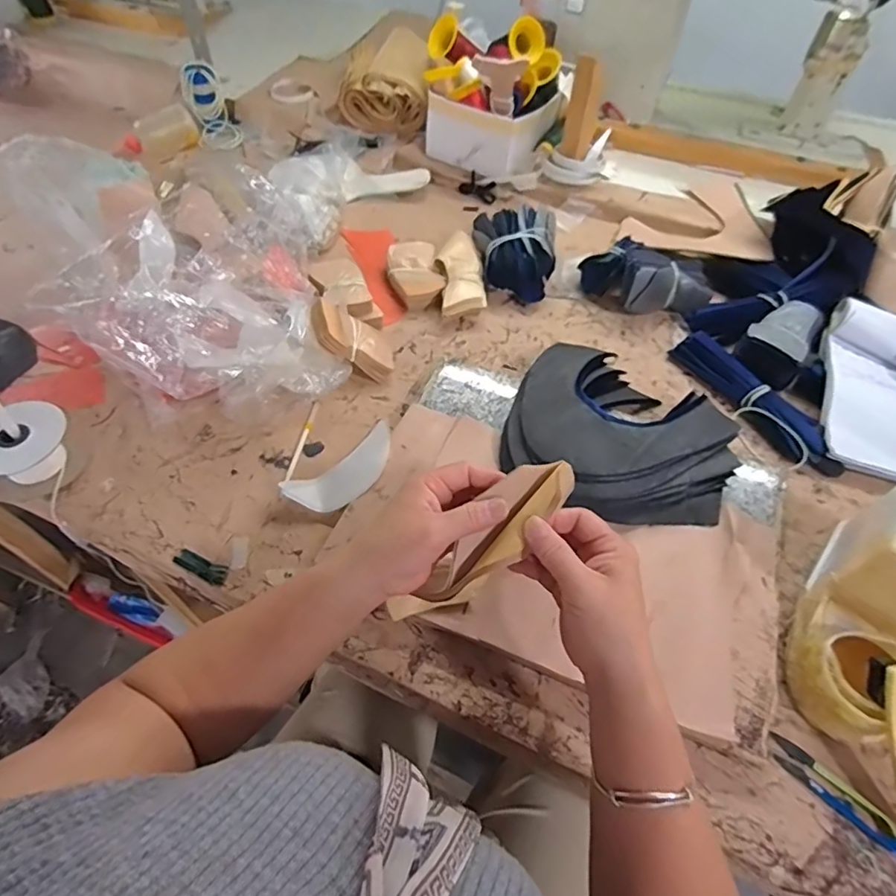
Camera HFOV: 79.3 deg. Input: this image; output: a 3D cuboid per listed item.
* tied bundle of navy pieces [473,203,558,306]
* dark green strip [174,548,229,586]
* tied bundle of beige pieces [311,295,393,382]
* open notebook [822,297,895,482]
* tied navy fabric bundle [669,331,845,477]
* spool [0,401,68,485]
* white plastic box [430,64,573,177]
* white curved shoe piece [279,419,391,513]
[{"bbox_3d":[0.090,-0.270,0.747,0.112,0.076,0.121,4,55,2],"label":"tied bundle of navy pieces"},{"bbox_3d":[-0.233,0.112,0.510,0.053,0.008,0.018,18,56,11],"label":"dark green strip"},{"bbox_3d":[-0.109,-0.129,0.634,0.025,0.113,0.060,-27,49,33],"label":"tied bundle of beige pieces"},{"bbox_3d":[0.498,-0.057,0.613,0.129,0.059,0.226,17,56,10],"label":"open notebook"},{"bbox_3d":[0.357,-0.056,0.630,0.044,0.029,0.220,-25,59,-18],"label":"tied navy fabric bundle"},{"bbox_3d":[-0.426,0.001,0.547,0.091,0.061,0.074,-32,61,-22],"label":"spool"},{"bbox_3d":[0.081,-0.543,0.884,0.176,0.083,0.183,25,58,16],"label":"white plastic box"},{"bbox_3d":[-0.100,0.022,0.562,0.065,0.013,0.129,30,59,35],"label":"white curved shoe piece"}]

